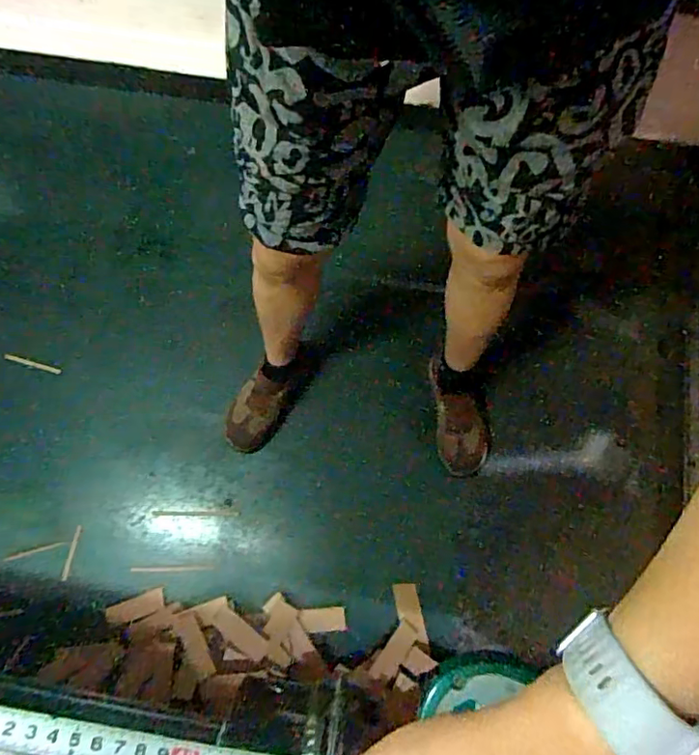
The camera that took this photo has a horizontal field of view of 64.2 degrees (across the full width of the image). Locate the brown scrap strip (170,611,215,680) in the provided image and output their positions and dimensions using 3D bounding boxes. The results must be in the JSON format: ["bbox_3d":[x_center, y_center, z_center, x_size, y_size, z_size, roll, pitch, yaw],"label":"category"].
[{"bbox_3d":[-0.284,0.486,1.013,0.043,0.007,0.121,-32,65,-11],"label":"brown scrap strip"}]

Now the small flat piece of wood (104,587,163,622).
[{"bbox_3d":[-0.403,0.434,1.052,0.106,0.009,0.039,-21,74,-6],"label":"small flat piece of wood"}]

